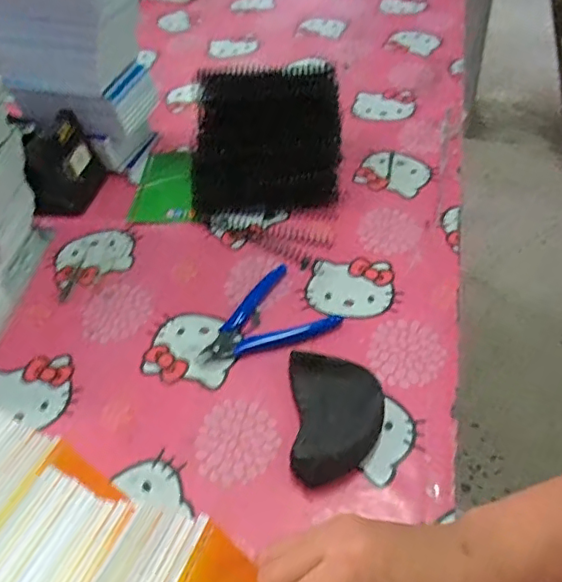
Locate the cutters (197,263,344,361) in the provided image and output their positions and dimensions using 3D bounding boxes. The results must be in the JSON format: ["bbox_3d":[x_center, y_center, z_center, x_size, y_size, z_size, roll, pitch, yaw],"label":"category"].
[{"bbox_3d":[-0.019,0.027,0.496,0.114,0.006,0.084,-30,52,-20],"label":"cutters"}]

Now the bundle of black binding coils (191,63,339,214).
[{"bbox_3d":[-0.017,-0.165,0.612,0.155,0.021,0.160,-2,81,4],"label":"bundle of black binding coils"}]

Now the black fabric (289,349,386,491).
[{"bbox_3d":[0.042,0.093,0.421,0.067,0.021,0.097,-2,47,4],"label":"black fabric"}]

